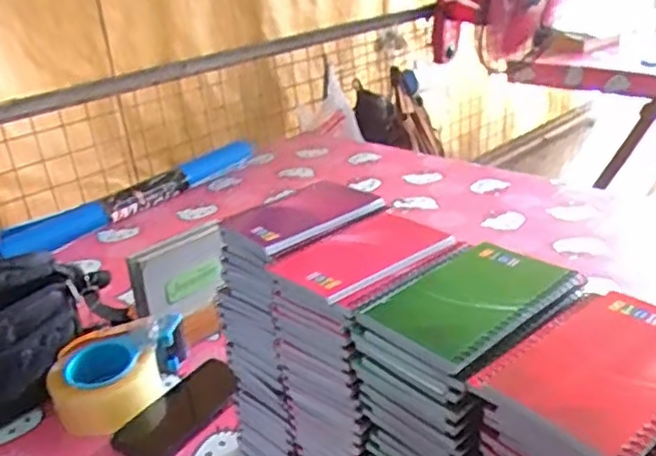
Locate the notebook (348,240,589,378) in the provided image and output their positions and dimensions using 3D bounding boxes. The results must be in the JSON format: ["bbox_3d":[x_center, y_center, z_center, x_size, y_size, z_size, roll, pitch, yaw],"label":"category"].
[{"bbox_3d":[0.092,0.044,0.452,0.133,0.015,0.099,-23,31,-33],"label":"notebook"}]

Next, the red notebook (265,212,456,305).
[{"bbox_3d":[0.030,0.022,0.532,0.138,0.019,0.090,-25,32,-34],"label":"red notebook"}]

